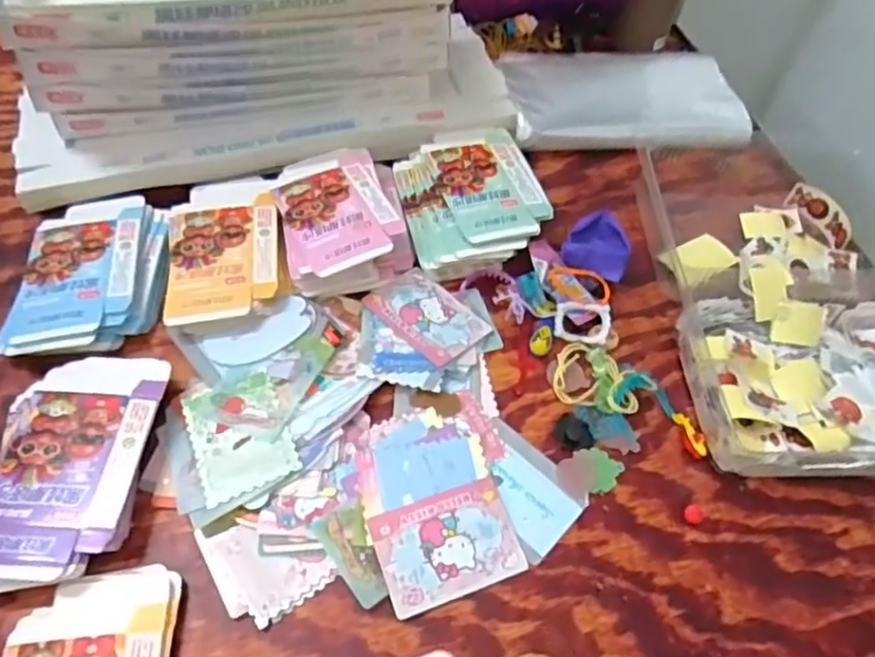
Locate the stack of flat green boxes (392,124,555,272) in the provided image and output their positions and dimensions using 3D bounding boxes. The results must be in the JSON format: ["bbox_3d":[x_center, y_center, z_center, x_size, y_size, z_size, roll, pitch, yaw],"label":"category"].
[{"bbox_3d":[0.028,-0.121,0.566,0.121,0.034,0.161,-12,57,-10],"label":"stack of flat green boxes"}]

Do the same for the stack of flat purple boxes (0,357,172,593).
[{"bbox_3d":[-0.237,0.089,0.410,0.092,0.032,0.151,3,55,-1],"label":"stack of flat purple boxes"}]

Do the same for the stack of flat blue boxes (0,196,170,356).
[{"bbox_3d":[-0.274,-0.044,0.505,0.105,0.031,0.152,-5,56,-6],"label":"stack of flat blue boxes"}]

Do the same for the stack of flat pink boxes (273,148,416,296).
[{"bbox_3d":[-0.082,-0.097,0.539,0.105,0.037,0.154,-8,56,-8],"label":"stack of flat pink boxes"}]

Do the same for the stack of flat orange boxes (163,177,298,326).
[{"bbox_3d":[-0.174,-0.070,0.519,0.091,0.012,0.151,-10,56,-9],"label":"stack of flat orange boxes"}]

